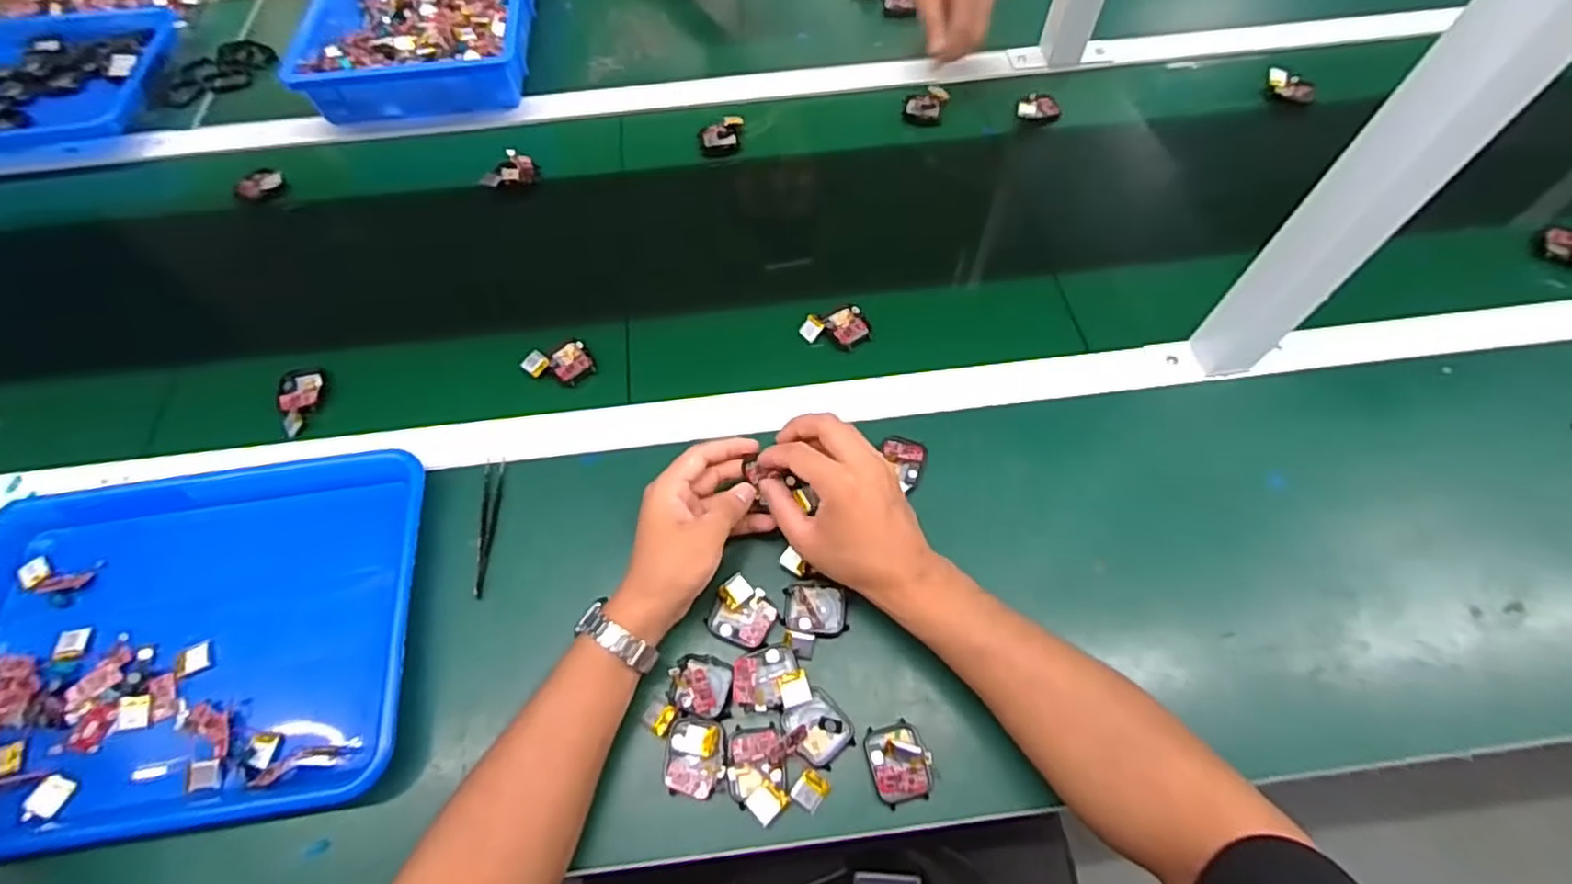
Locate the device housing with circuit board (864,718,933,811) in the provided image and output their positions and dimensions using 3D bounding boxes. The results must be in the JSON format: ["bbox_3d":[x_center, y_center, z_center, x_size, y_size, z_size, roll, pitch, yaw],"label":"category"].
[{"bbox_3d":[0.075,0.210,0.437,0.038,0.016,0.048,-14,63,-6],"label":"device housing with circuit board"}]

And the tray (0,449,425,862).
[{"bbox_3d":[-0.457,0.145,0.483,0.376,0.039,0.254,-6,63,-3],"label":"tray"}]

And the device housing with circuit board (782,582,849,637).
[{"bbox_3d":[0.022,0.120,0.483,0.045,0.014,0.038,3,63,2],"label":"device housing with circuit board"}]

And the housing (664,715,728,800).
[{"bbox_3d":[-0.060,0.209,0.444,0.040,0.009,0.048,-3,63,-1],"label":"housing"}]

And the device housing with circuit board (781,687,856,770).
[{"bbox_3d":[0.023,0.194,0.452,0.039,0.007,0.043,-35,68,-16],"label":"device housing with circuit board"}]

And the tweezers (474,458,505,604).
[{"bbox_3d":[-0.236,0.065,0.531,0.013,0.010,0.114,-5,63,-2],"label":"tweezers"}]

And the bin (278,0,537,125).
[{"bbox_3d":[-0.442,-0.541,0.830,0.260,0.059,0.353,-7,62,-2],"label":"bin"}]

